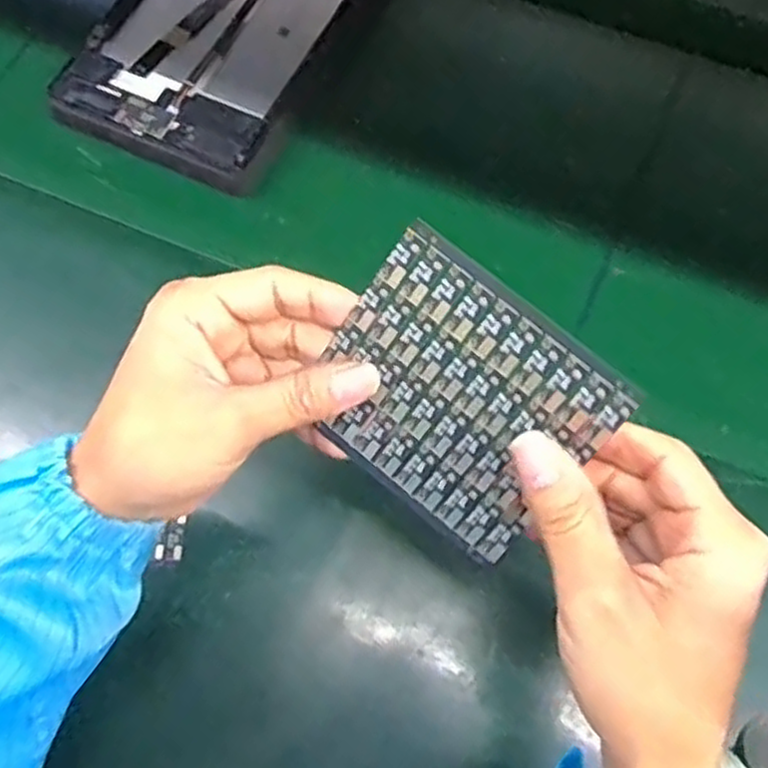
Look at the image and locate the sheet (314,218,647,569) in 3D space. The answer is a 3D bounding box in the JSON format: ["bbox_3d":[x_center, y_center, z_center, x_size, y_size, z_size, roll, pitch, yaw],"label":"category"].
[{"bbox_3d":[0.026,0.006,0.278,0.098,0.004,0.089,39,113,5],"label":"sheet"}]

